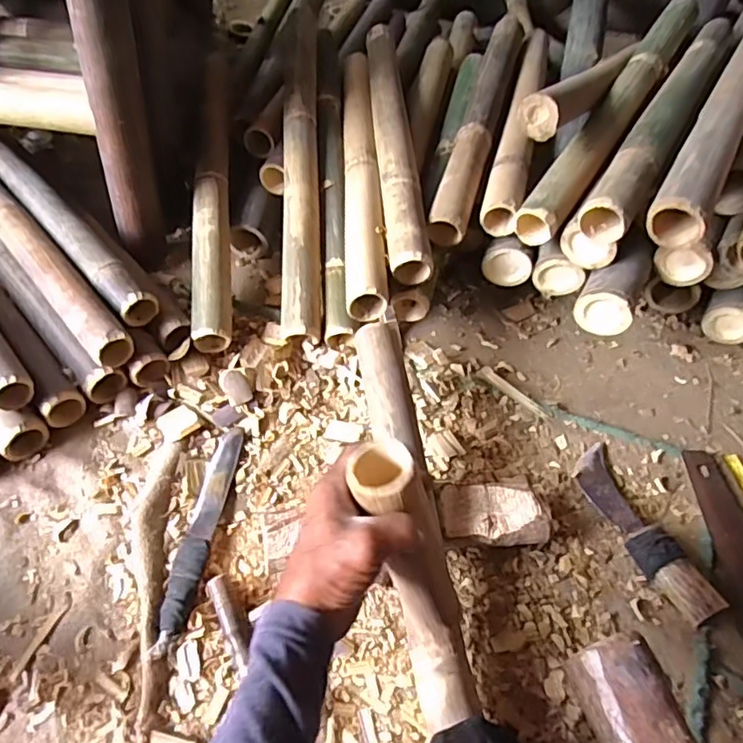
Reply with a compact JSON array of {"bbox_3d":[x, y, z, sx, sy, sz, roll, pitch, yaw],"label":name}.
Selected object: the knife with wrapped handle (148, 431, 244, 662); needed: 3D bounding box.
[{"bbox_3d":[-0.202,0.188,0.687,0.035,0.027,0.276,7,53,2],"label":"knife with wrapped handle"}]

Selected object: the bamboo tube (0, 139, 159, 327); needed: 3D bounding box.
[{"bbox_3d":[-0.531,-0.266,0.940,0.070,0.050,0.599,-37,63,-27],"label":"bamboo tube"}]

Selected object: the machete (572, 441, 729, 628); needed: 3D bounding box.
[{"bbox_3d":[0.327,0.189,0.705,0.056,0.032,0.236,-18,45,-11],"label":"machete"}]

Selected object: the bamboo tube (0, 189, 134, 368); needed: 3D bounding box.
[{"bbox_3d":[-0.548,-0.215,0.894,0.060,0.059,0.626,-38,63,-22],"label":"bamboo tube"}]

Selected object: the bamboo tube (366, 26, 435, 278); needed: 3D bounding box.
[{"bbox_3d":[0.034,-0.397,0.953,0.060,0.057,0.638,-1,53,-4],"label":"bamboo tube"}]

